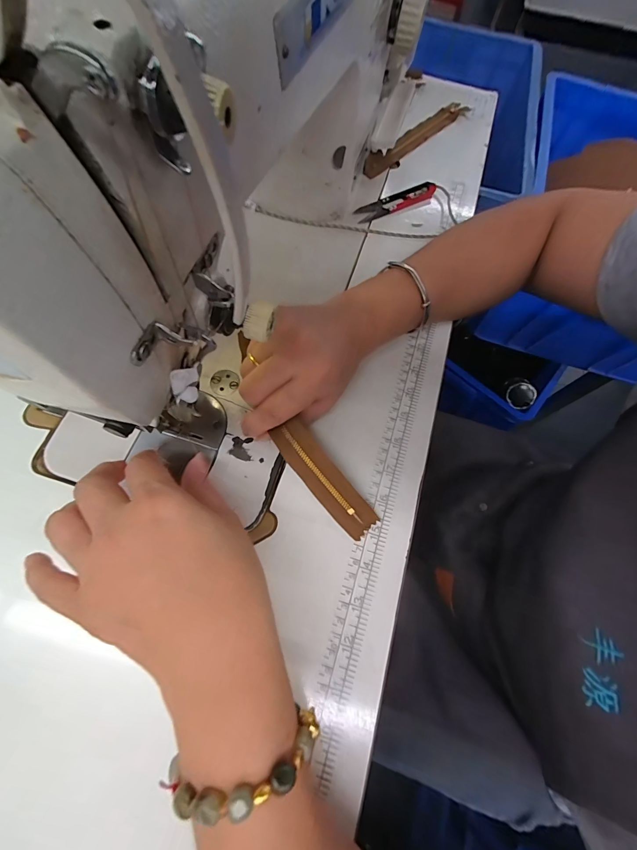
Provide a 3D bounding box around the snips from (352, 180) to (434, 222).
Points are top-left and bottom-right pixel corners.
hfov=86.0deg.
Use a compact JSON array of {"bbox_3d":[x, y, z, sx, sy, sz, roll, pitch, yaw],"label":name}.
[{"bbox_3d":[0.089,-0.259,0.393,0.099,0.011,0.022,-23,72,-13],"label":"snips"}]

